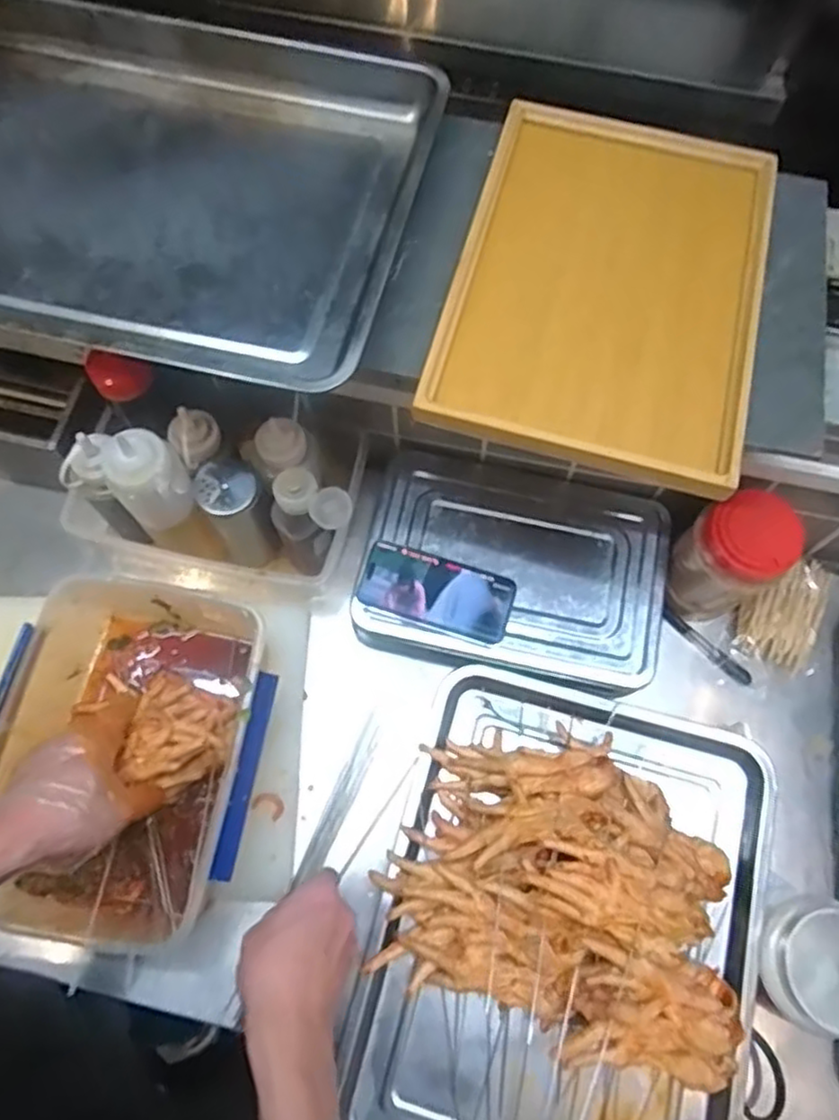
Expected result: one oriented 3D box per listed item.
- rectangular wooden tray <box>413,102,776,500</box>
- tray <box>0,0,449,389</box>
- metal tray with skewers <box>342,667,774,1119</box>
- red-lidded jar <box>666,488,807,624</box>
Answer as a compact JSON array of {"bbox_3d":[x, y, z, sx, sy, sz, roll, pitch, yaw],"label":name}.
[{"bbox_3d":[0.166,-0.250,0.620,0.254,0.016,0.370,14,70,5],"label":"rectangular wooden tray"},{"bbox_3d":[-0.294,-0.361,0.654,0.575,0.061,0.370,13,70,4],"label":"tray"},{"bbox_3d":[0.130,0.322,0.606,0.316,0.080,0.416,15,71,5],"label":"metal tray with skewers"},{"bbox_3d":[0.313,0.001,0.730,0.074,0.165,0.088,-32,73,-11],"label":"red-lidded jar"}]

